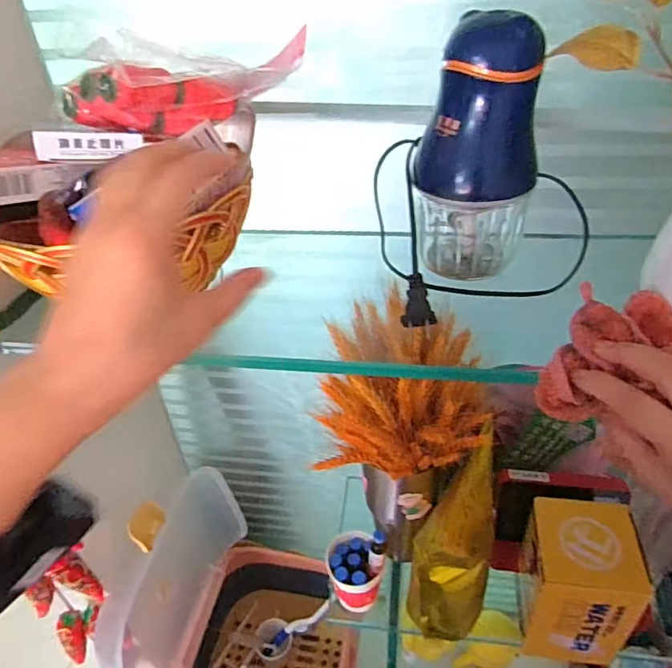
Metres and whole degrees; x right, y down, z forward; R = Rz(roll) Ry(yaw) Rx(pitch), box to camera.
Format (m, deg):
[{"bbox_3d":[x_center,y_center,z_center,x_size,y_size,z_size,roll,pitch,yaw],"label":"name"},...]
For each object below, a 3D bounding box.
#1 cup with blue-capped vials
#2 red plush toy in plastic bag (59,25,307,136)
[{"bbox_3d":[0.024,0.281,0.617,0.067,0.098,0.063,-3,37,2],"label":"cup with blue-capped vials"},{"bbox_3d":[-0.113,-0.184,0.381,0.162,0.073,0.100,-21,41,-21],"label":"red plush toy in plastic bag"}]

